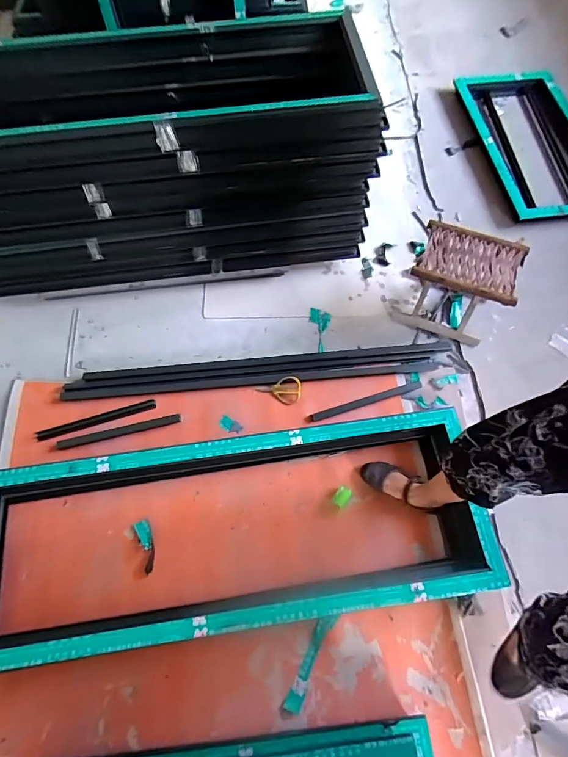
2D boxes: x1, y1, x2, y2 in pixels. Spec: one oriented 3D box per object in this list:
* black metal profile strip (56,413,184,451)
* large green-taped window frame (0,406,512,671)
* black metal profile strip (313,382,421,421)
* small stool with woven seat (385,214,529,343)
[{"bbox_3d":[-0.540,0.173,1.237,0.390,0.009,0.032,-13,68,-6],"label":"black metal profile strip"},{"bbox_3d":[-0.155,0.419,1.065,1.418,0.141,0.484,-7,67,-4],"label":"large green-taped window frame"},{"bbox_3d":[0.285,0.075,1.290,0.390,0.010,0.028,-17,68,-8],"label":"black metal profile strip"},{"bbox_3d":[0.582,-0.322,1.308,0.323,0.291,0.256,15,68,5],"label":"small stool with woven seat"}]

